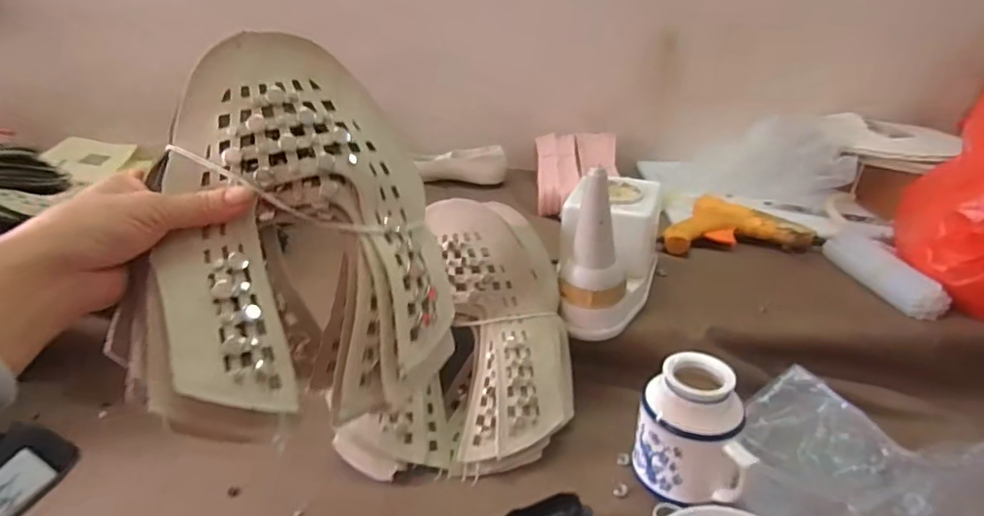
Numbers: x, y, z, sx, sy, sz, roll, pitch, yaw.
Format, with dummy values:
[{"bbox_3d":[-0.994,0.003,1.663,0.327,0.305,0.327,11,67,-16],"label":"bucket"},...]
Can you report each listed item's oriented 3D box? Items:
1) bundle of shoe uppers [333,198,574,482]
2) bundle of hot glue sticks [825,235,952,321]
[{"bbox_3d":[-0.035,0.077,0.566,0.221,0.195,0.229,-1,28,0],"label":"bundle of shoe uppers"},{"bbox_3d":[0.474,0.016,0.693,0.049,0.049,0.176,-7,28,-11],"label":"bundle of hot glue sticks"}]

